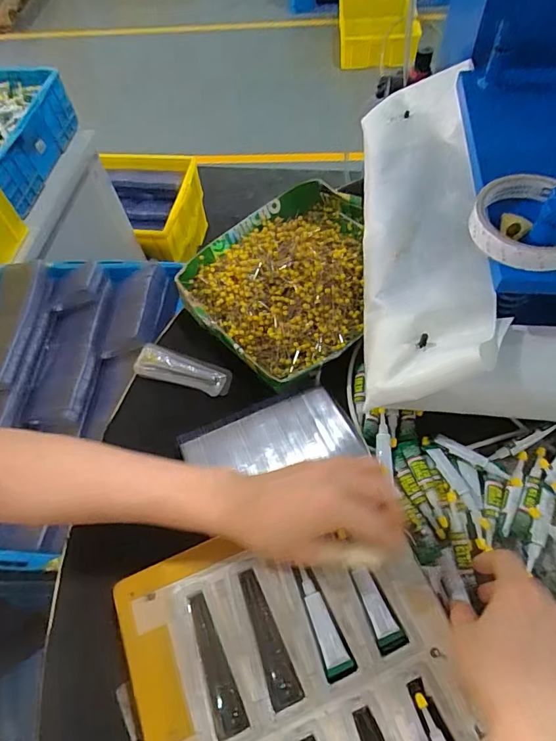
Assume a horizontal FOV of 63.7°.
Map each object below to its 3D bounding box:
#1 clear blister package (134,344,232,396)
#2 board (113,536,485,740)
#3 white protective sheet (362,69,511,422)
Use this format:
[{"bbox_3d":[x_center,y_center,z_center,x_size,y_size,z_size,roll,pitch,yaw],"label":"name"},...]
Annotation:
[{"bbox_3d":[-0.105,0.001,0.495,0.111,0.017,0.034,17,91,8],"label":"clear blister package"},{"bbox_3d":[0.046,0.279,0.280,0.221,0.028,0.369,-19,59,-14],"label":"board"},{"bbox_3d":[0.148,-0.174,0.480,0.118,0.032,0.438,-7,55,23],"label":"white protective sheet"}]

